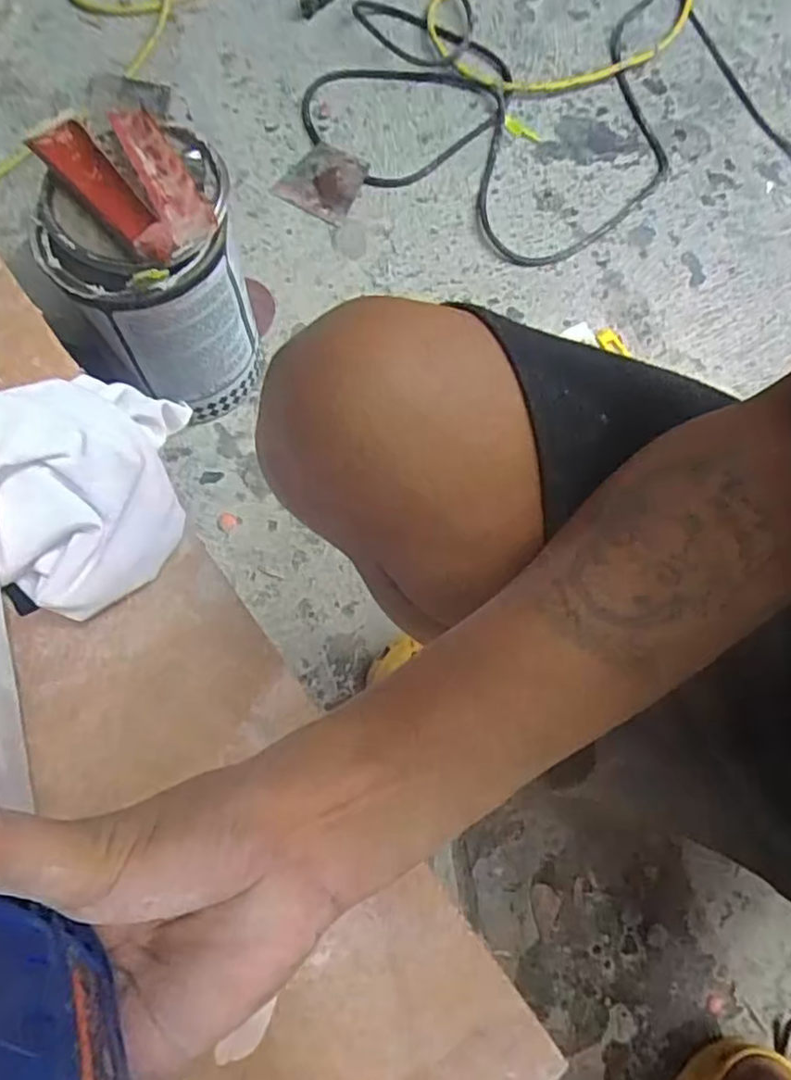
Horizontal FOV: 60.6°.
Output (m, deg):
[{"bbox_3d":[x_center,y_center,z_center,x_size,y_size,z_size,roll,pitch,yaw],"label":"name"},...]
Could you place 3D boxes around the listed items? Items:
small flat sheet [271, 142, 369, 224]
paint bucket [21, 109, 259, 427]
[{"bbox_3d":[-0.089,-0.442,0.833,0.098,0.015,0.089,30,73,8],"label":"small flat sheet"},{"bbox_3d":[-0.223,-0.240,0.648,0.153,0.227,0.168,-8,72,-5],"label":"paint bucket"}]

